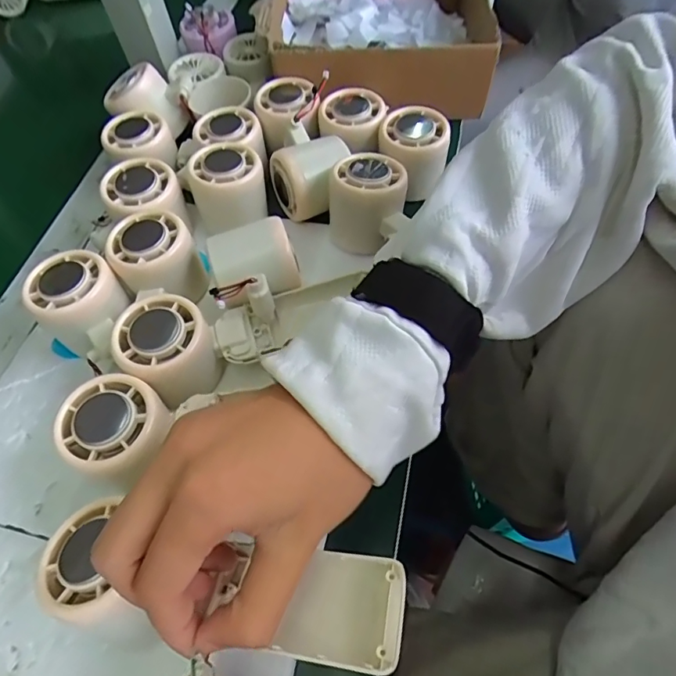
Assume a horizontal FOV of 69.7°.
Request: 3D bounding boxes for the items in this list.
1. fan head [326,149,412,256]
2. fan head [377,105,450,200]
[{"bbox_3d":[0.023,-0.099,0.362,0.057,0.057,0.062,9,61,9],"label":"fan head"},{"bbox_3d":[0.063,-0.152,0.404,0.056,0.054,0.055,17,62,13],"label":"fan head"}]

